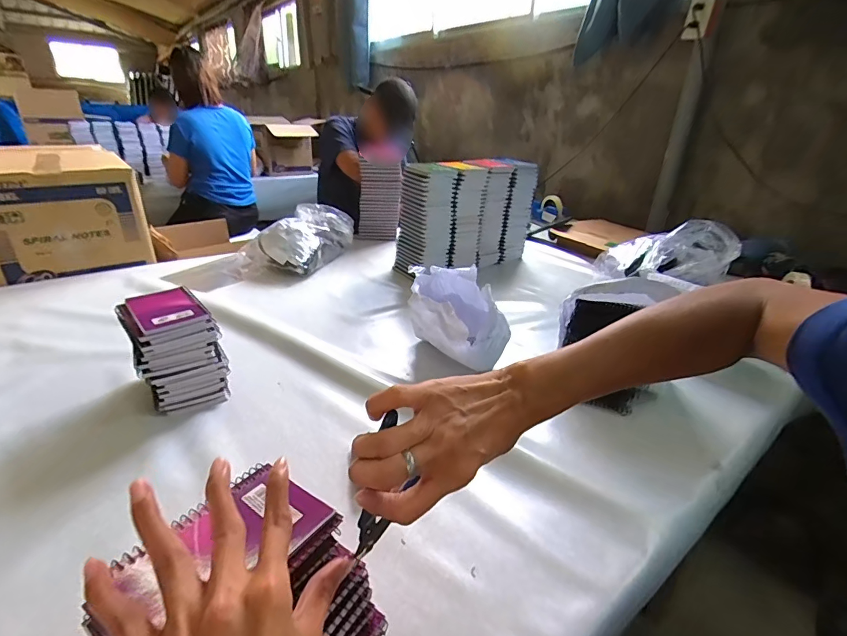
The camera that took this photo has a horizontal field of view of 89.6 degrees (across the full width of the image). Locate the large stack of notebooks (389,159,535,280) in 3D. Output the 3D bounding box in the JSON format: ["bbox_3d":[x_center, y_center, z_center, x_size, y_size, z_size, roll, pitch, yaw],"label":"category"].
[{"bbox_3d":[0.123,-0.295,1.232,0.419,0.283,0.151,-18,32,-36],"label":"large stack of notebooks"}]

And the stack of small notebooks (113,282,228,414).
[{"bbox_3d":[-0.374,0.048,0.650,0.111,0.143,0.136,-16,31,-34],"label":"stack of small notebooks"}]

